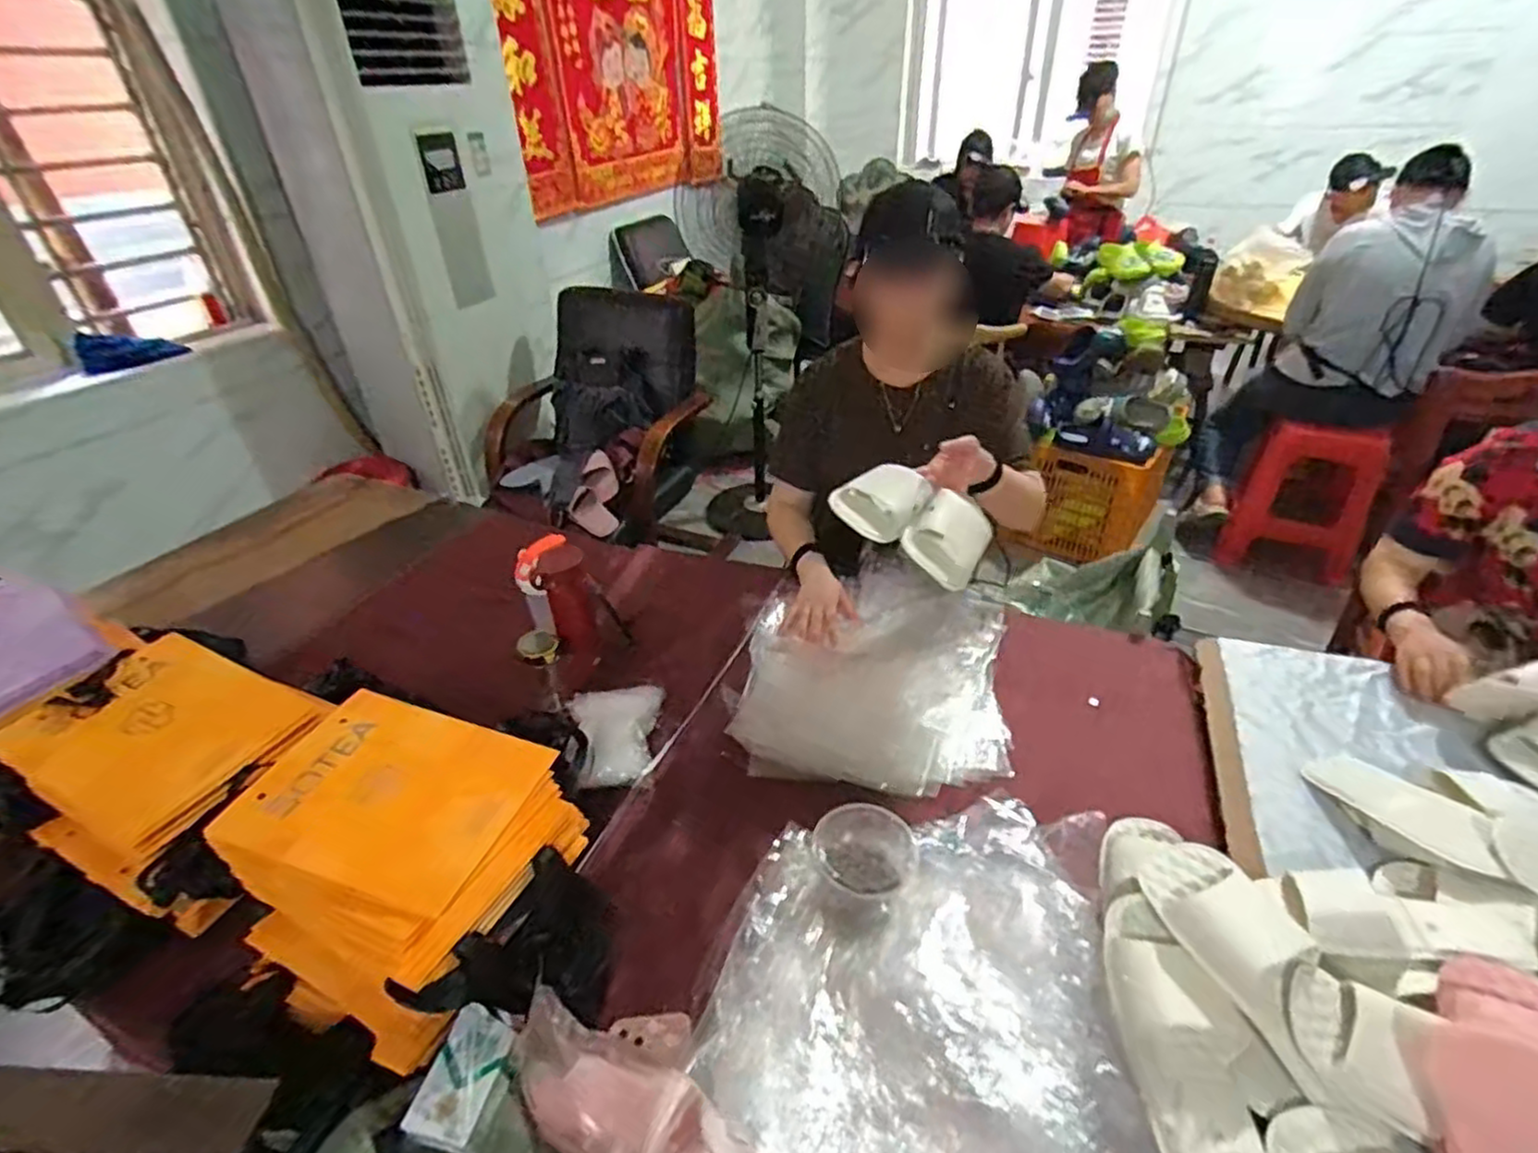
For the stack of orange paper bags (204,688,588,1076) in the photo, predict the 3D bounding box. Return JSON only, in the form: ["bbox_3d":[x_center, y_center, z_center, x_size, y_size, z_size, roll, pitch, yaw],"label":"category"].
[{"bbox_3d":[-0.383,0.293,0.749,0.296,0.156,0.277,12,37,18],"label":"stack of orange paper bags"}]

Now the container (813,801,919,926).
[{"bbox_3d":[0.103,0.319,0.802,0.109,0.066,0.113,23,42,31],"label":"container"}]

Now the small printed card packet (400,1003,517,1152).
[{"bbox_3d":[-0.285,0.466,0.664,0.063,0.010,0.104,14,45,11],"label":"small printed card packet"}]

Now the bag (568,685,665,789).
[{"bbox_3d":[-0.207,0.220,1.011,0.135,0.059,0.170,-11,36,-14],"label":"bag"}]

